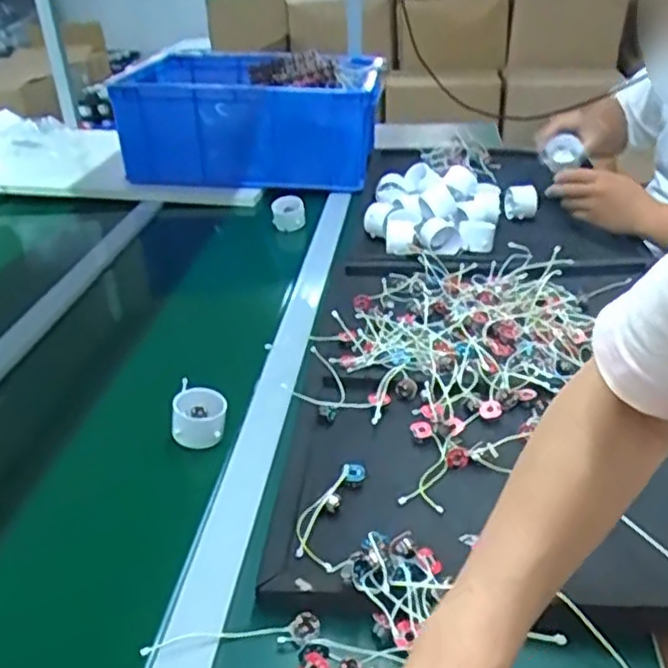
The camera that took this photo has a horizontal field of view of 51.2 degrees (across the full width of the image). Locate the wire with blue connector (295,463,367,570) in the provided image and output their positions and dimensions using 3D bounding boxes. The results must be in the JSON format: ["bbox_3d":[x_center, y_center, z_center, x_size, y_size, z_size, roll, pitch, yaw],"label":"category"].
[{"bbox_3d":[-0.006,0.139,0.563,0.042,0.017,0.104,7,32,14],"label":"wire with blue connector"}]

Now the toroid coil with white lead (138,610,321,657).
[{"bbox_3d":[-0.069,0.207,0.477,0.118,0.015,0.018,-4,31,-3],"label":"toroid coil with white lead"}]

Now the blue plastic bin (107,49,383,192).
[{"bbox_3d":[-0.147,-0.419,1.333,0.462,0.181,0.312,5,32,12],"label":"blue plastic bin"}]

